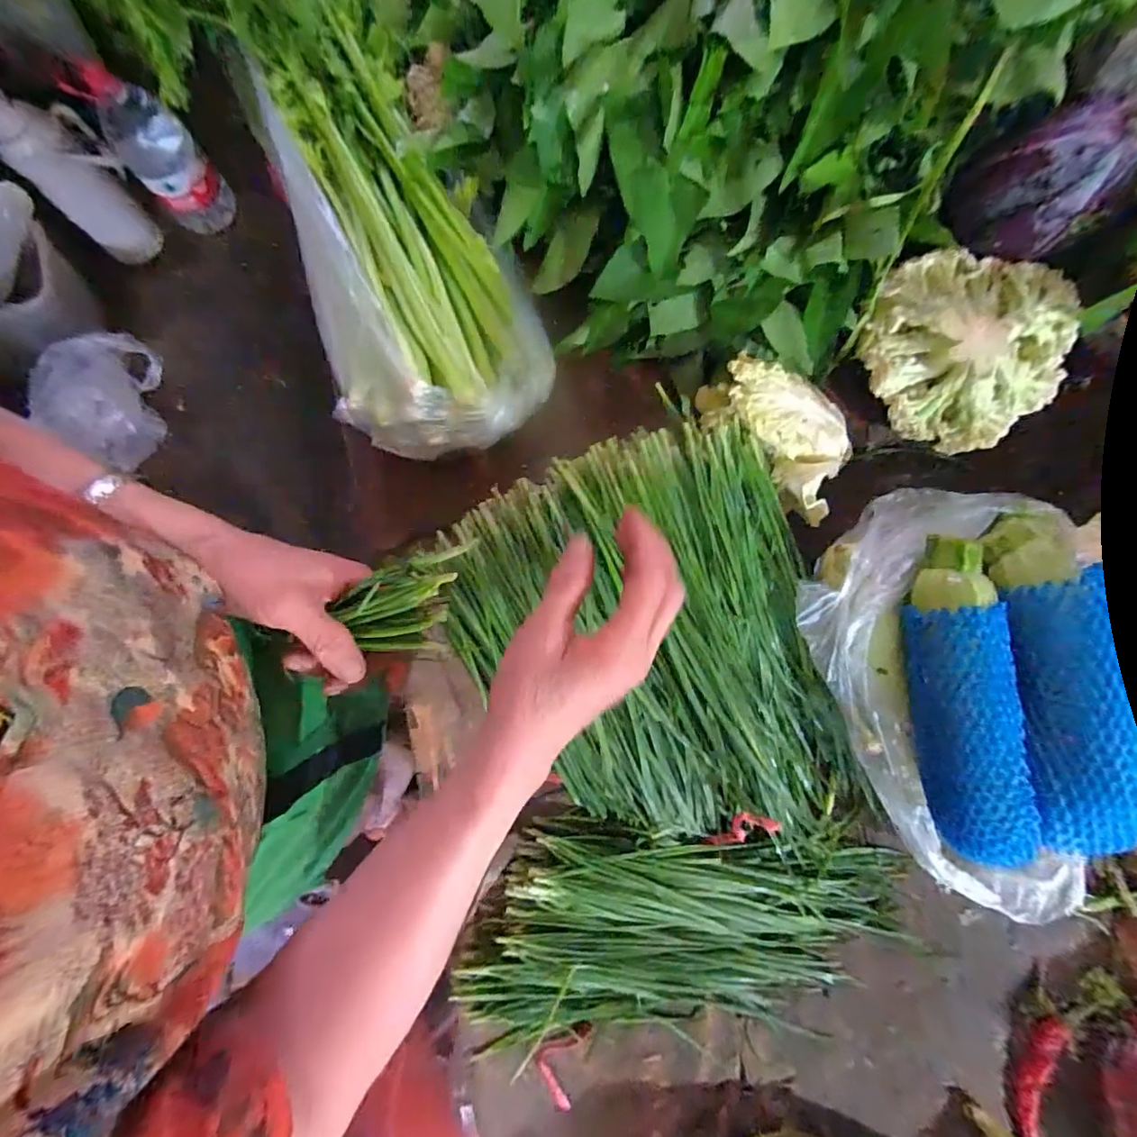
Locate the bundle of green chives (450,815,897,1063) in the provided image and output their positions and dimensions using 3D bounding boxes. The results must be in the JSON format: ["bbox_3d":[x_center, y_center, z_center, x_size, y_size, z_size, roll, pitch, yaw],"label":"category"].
[{"bbox_3d":[0.096,0.283,0.412,0.341,0.031,0.162,0,95,-8],"label":"bundle of green chives"}]

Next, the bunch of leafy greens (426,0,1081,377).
[{"bbox_3d":[0.126,-0.324,0.357,0.334,0.211,0.301,-42,81,-7],"label":"bunch of leafy greens"}]

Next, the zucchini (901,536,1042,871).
[{"bbox_3d":[0.270,0.089,0.358,0.058,0.048,0.213,-3,78,1],"label":"zucchini"}]

